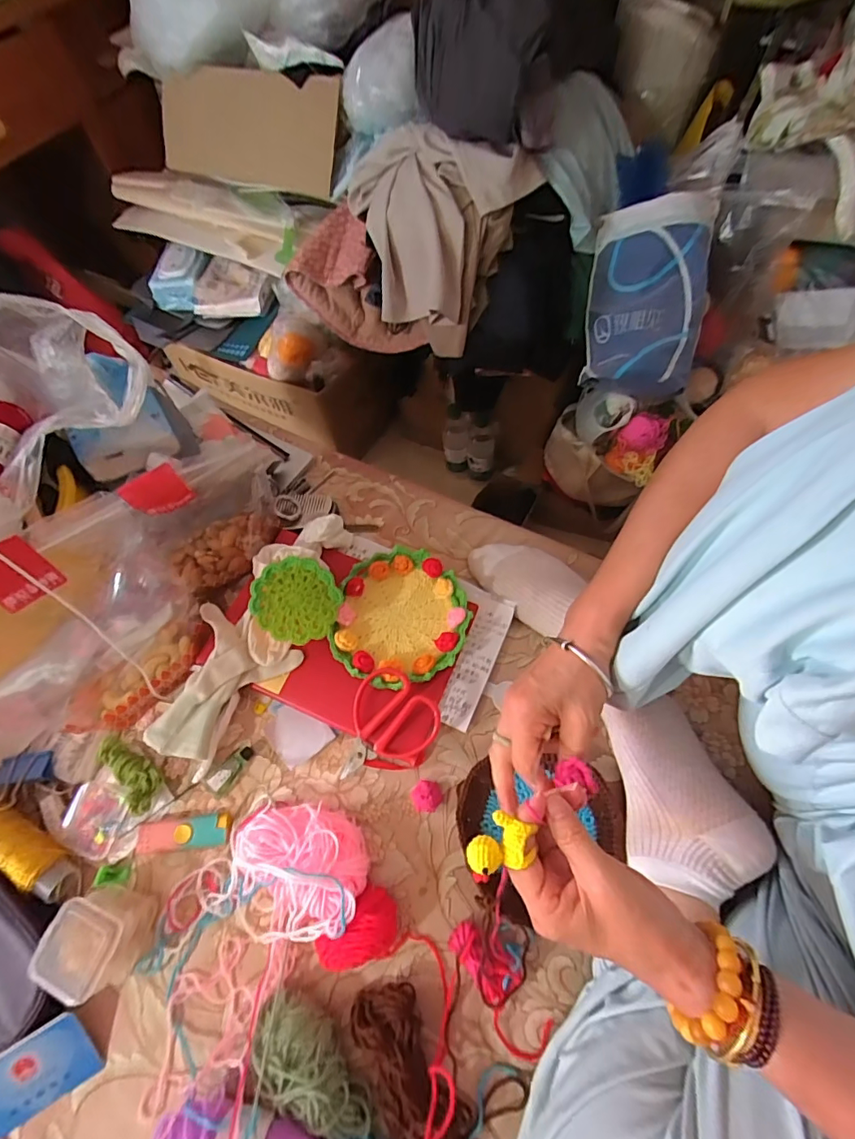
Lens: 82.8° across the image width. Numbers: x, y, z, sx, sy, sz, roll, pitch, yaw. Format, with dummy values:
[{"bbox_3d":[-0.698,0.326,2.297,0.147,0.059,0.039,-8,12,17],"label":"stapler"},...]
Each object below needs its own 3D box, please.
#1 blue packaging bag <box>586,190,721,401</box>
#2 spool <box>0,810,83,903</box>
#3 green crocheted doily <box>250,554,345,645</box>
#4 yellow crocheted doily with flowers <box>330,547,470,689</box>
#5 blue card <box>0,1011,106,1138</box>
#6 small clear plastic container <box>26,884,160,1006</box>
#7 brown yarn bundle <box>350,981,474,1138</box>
[{"bbox_3d":[0.334,-0.422,0.751,0.162,0.058,0.287,10,92,27],"label":"blue packaging bag"},{"bbox_3d":[-0.355,0.242,0.421,0.120,0.028,0.030,26,67,16],"label":"spool"},{"bbox_3d":[-0.124,0.029,0.463,0.079,0.008,0.076,2,78,-11],"label":"green crocheted doily"},{"bbox_3d":[-0.030,0.050,0.505,0.142,0.023,0.137,0,61,1],"label":"yellow crocheted doily with flowers"},{"bbox_3d":[-0.300,0.381,0.363,0.086,0.005,0.057,-31,98,-13],"label":"blue card"},{"bbox_3d":[-0.264,0.297,0.388,0.059,0.054,0.064,12,63,6],"label":"small clear plastic container"},{"bbox_3d":[-0.014,0.370,0.351,0.061,0.035,0.116,-23,64,-12],"label":"brown yarn bundle"}]

